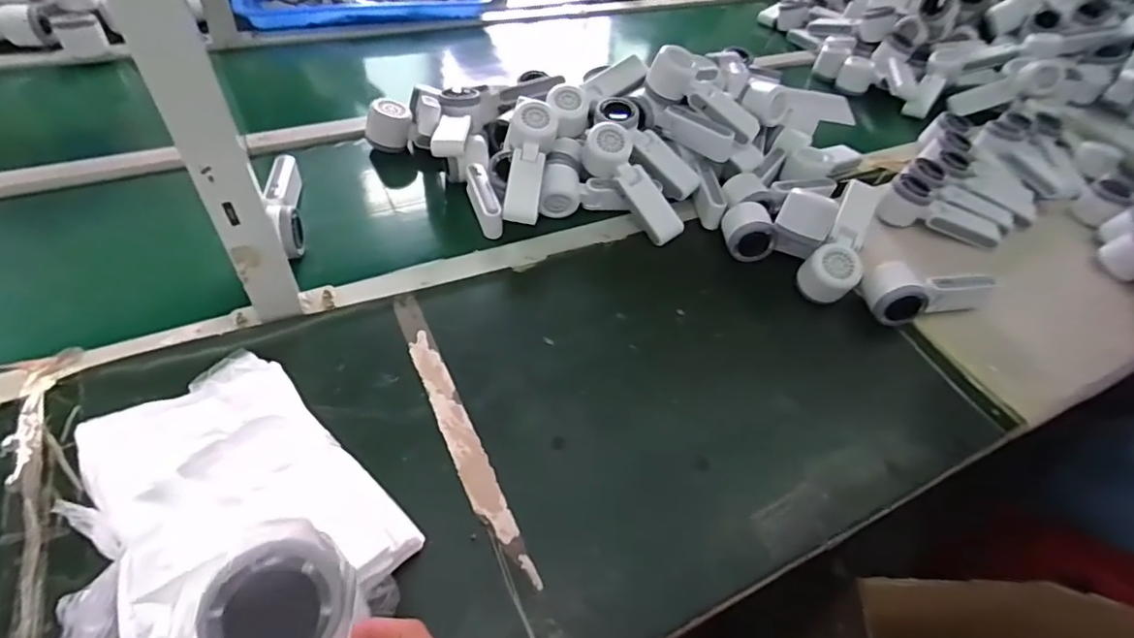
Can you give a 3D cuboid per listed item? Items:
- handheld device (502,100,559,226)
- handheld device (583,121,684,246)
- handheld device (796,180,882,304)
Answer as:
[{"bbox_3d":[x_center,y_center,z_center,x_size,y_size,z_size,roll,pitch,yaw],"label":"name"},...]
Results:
[{"bbox_3d":[-0.048,-0.190,0.689,0.055,0.047,0.165,7,71,0],"label":"handheld device"},{"bbox_3d":[0.080,-0.169,0.715,0.057,0.057,0.170,-35,89,-31],"label":"handheld device"},{"bbox_3d":[0.325,-0.096,0.659,0.056,0.052,0.154,23,76,13],"label":"handheld device"}]

